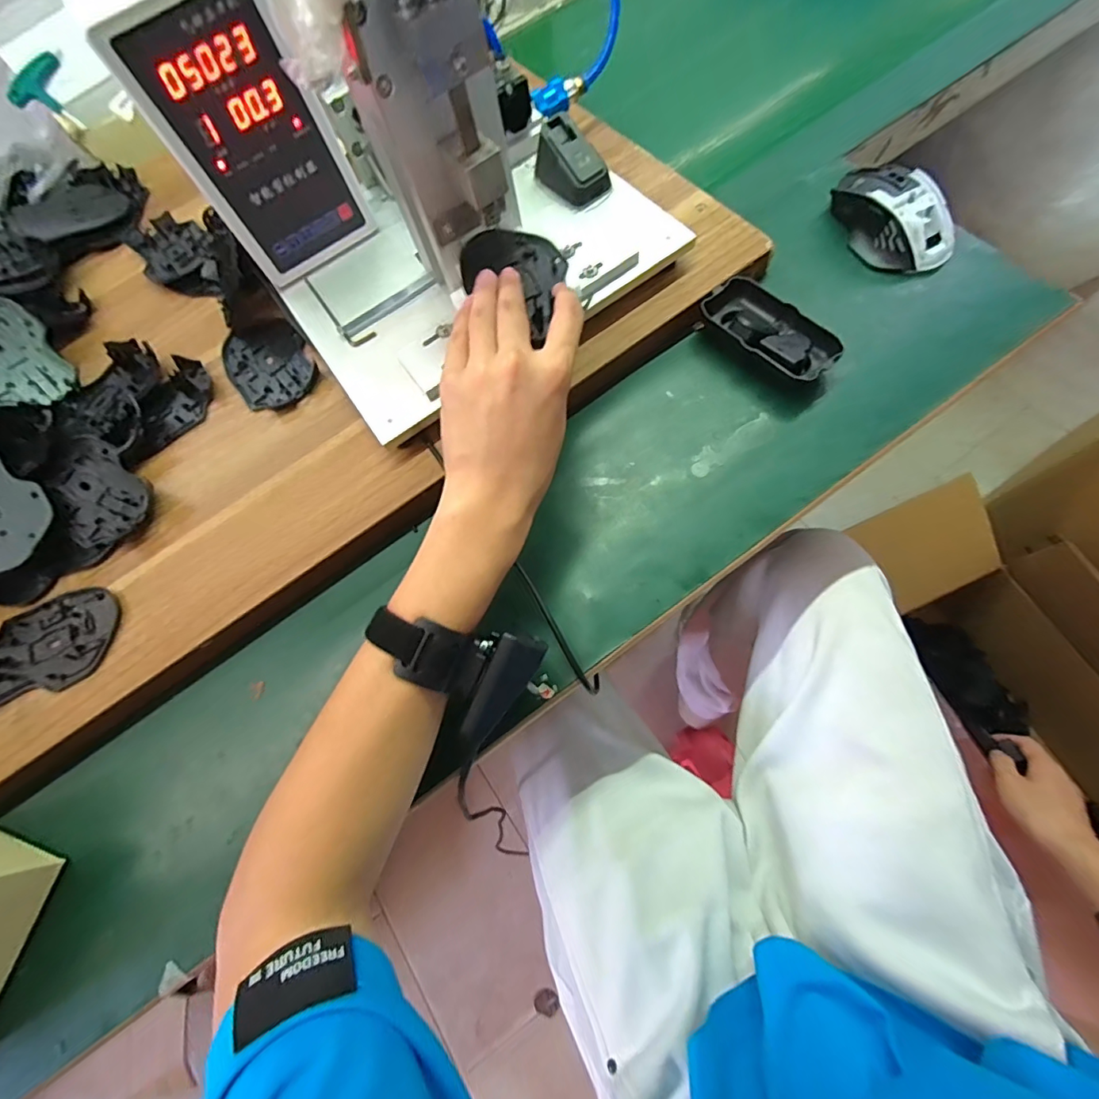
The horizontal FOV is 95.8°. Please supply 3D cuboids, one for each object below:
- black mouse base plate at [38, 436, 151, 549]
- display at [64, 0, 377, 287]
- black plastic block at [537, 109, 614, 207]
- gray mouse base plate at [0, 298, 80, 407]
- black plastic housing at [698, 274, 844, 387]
[{"bbox_3d":[-0.376,-0.048,0.410,0.094,0.019,0.065,40,80,18],"label":"black mouse base plate"},{"bbox_3d":[-0.218,-0.299,0.371,0.109,0.174,0.036,-36,71,-6],"label":"display"},{"bbox_3d":[0.018,-0.327,0.426,0.043,0.043,0.062,-41,71,-8],"label":"black plastic block"},{"bbox_3d":[-0.481,-0.176,0.436,0.112,0.007,0.072,49,61,-9],"label":"gray mouse base plate"},{"bbox_3d":[0.174,-0.175,0.396,0.055,0.025,0.108,-40,71,-7],"label":"black plastic housing"}]

